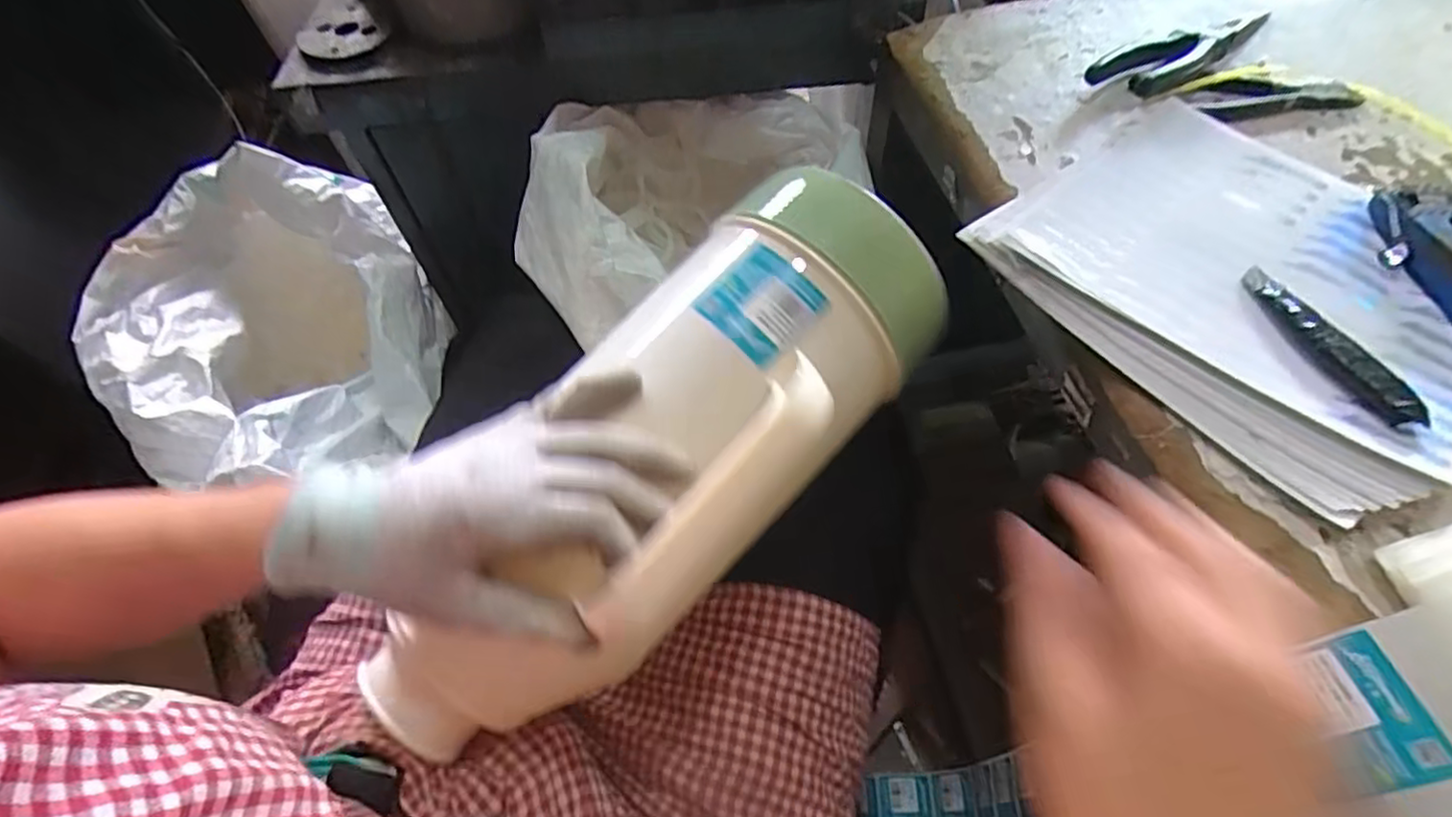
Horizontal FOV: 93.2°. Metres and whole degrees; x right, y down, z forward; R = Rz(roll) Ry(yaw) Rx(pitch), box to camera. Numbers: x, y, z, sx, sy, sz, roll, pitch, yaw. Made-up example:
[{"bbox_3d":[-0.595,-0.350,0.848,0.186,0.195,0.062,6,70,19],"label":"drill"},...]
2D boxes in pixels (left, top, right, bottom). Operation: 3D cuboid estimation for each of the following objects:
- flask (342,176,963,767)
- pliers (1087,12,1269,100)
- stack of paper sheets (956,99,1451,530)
[{"bbox_3d":[-0.029,0.030,0.406,0.121,0.149,0.400,34,76,20],"label":"flask"},{"bbox_3d":[0.340,-0.269,0.500,0.176,0.022,0.053,-34,61,-16],"label":"pliers"},{"bbox_3d":[0.298,-0.081,0.389,0.216,0.017,0.241,-34,61,-16],"label":"stack of paper sheets"}]

